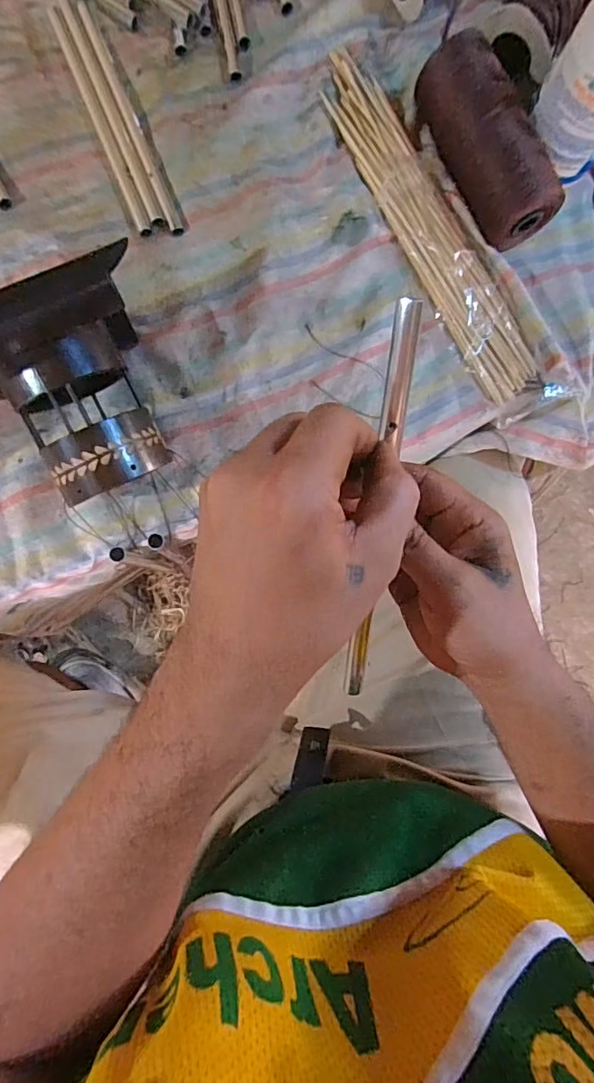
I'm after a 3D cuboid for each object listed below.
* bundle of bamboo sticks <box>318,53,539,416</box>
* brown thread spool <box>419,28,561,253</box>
[{"bbox_3d":[0.113,-0.271,0.454,0.057,0.022,0.321,-27,84,-6],"label":"bundle of bamboo sticks"},{"bbox_3d":[0.155,-0.330,0.437,0.052,0.053,0.164,-24,84,-6],"label":"brown thread spool"}]

